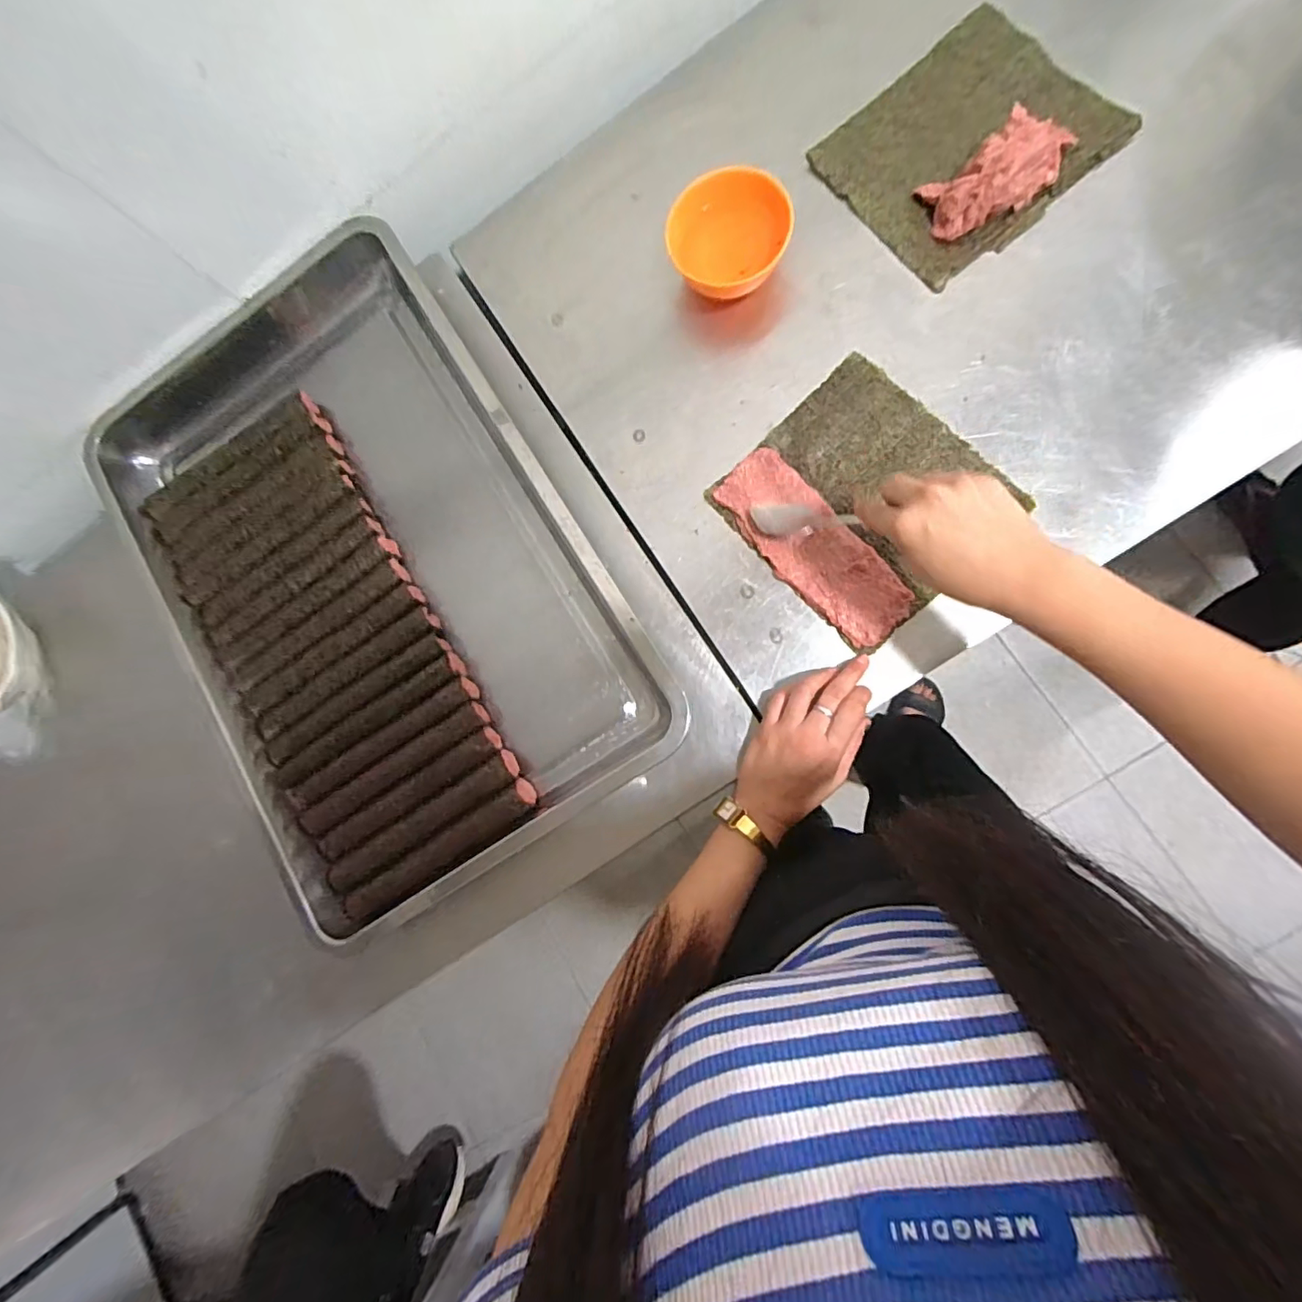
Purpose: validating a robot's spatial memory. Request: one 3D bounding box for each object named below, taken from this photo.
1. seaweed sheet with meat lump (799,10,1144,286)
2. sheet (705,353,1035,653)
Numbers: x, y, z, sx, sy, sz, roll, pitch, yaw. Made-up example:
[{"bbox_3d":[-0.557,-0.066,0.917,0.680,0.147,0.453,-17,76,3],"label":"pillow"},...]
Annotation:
[{"bbox_3d":[0.269,-0.441,0.478,0.201,0.035,0.185,-39,80,5],"label":"seaweed sheet with meat lump"},{"bbox_3d":[0.176,-0.127,0.475,0.179,0.021,0.194,-42,83,3],"label":"sheet"}]

